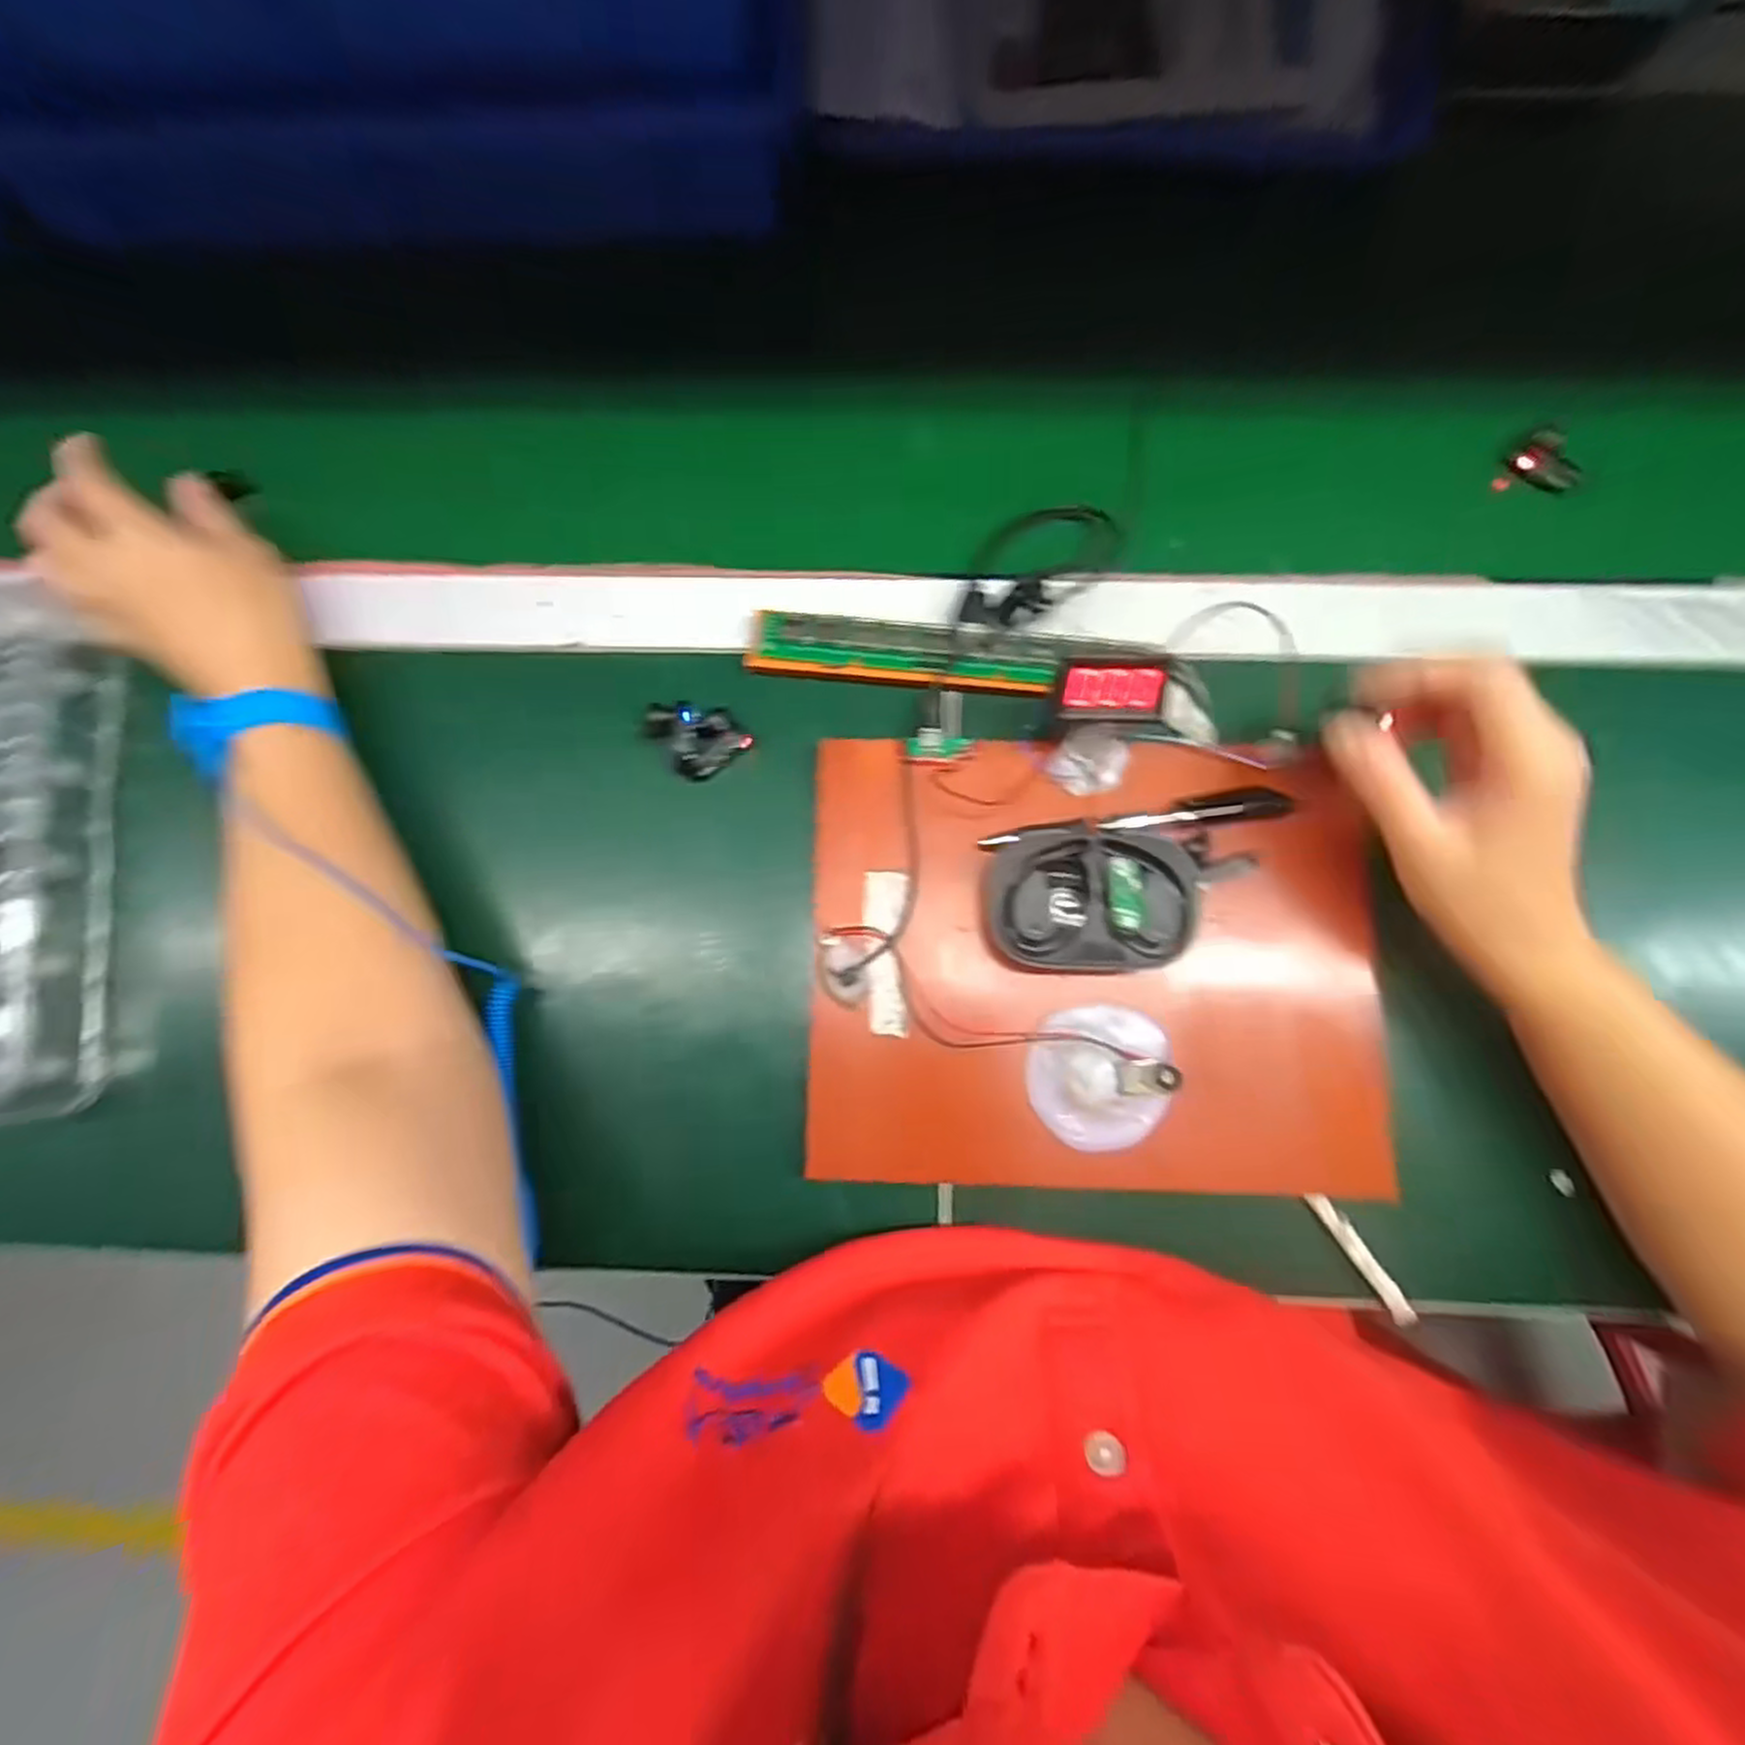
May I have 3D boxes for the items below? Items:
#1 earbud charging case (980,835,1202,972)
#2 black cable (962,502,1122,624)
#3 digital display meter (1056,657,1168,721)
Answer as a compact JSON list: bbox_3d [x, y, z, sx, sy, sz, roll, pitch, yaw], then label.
[{"bbox_3d":[0.094,0.013,0.336,0.090,0.035,0.058,-2,80,1],"label":"earbud charging case"},{"bbox_3d":[0.084,-0.155,0.381,0.070,0.015,0.077,7,64,22],"label":"black cable"},{"bbox_3d":[0.100,-0.079,0.327,0.045,0.014,0.026,2,113,-3],"label":"digital display meter"}]

